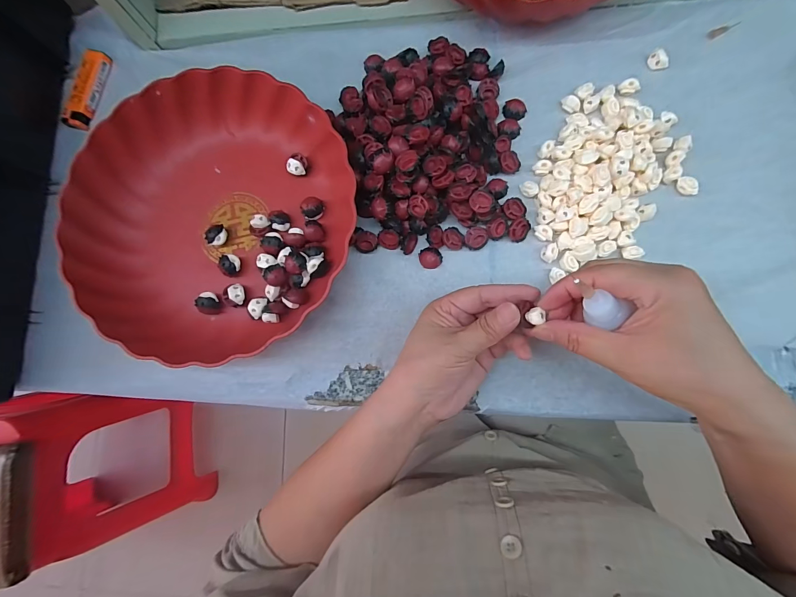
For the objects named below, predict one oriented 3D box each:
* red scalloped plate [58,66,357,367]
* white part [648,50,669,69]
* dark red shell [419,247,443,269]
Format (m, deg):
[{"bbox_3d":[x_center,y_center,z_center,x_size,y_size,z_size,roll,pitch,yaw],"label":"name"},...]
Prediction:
[{"bbox_3d":[-0.159,-0.071,0.304,0.236,0.048,0.240,-1,84,5],"label":"red scalloped plate"},{"bbox_3d":[0.230,-0.210,0.309,0.010,0.011,0.018,-38,82,0],"label":"white part"},{"bbox_3d":[0.028,-0.035,0.304,0.020,0.009,0.018,-7,83,4],"label":"dark red shell"}]

